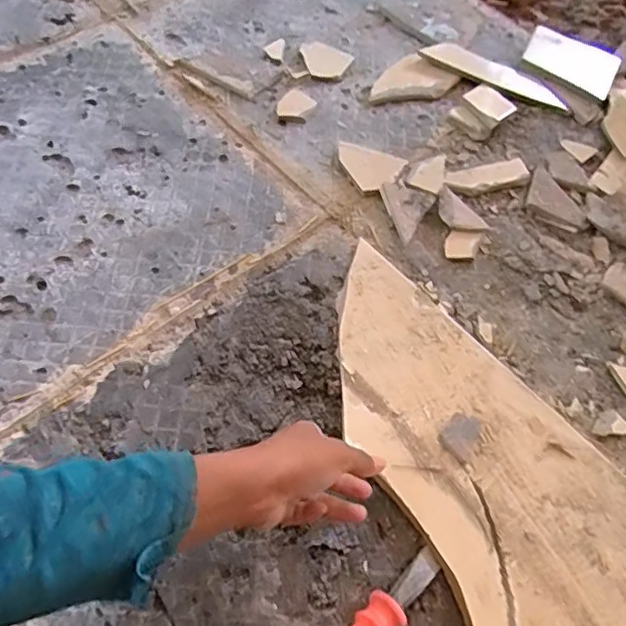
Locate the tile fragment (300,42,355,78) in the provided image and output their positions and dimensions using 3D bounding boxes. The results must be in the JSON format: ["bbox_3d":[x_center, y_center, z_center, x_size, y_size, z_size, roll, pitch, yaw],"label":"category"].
[{"bbox_3d":[0.022,-0.370,0.839,0.071,0.006,0.086,-11,60,-9],"label":"tile fragment"}]

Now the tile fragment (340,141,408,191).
[{"bbox_3d":[0.066,-0.189,0.737,0.086,0.011,0.069,33,63,16],"label":"tile fragment"}]

